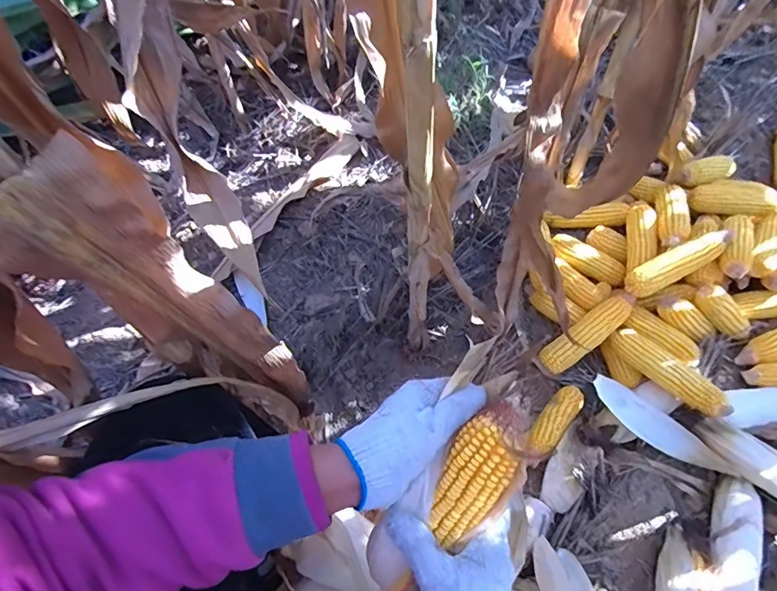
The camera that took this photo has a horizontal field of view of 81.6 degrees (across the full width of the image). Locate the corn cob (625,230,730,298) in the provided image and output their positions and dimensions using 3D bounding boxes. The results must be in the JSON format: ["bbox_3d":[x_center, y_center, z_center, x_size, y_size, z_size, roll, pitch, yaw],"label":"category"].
[{"bbox_3d":[0.541,-0.058,0.845,0.203,0.056,0.055,-30,59,4],"label":"corn cob"}]

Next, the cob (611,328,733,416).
[{"bbox_3d":[0.492,0.131,0.793,0.054,0.054,0.206,-32,61,-15],"label":"cob"}]

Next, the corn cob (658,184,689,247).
[{"bbox_3d":[0.574,-0.163,0.908,0.054,0.041,0.173,14,60,13],"label":"corn cob"}]

